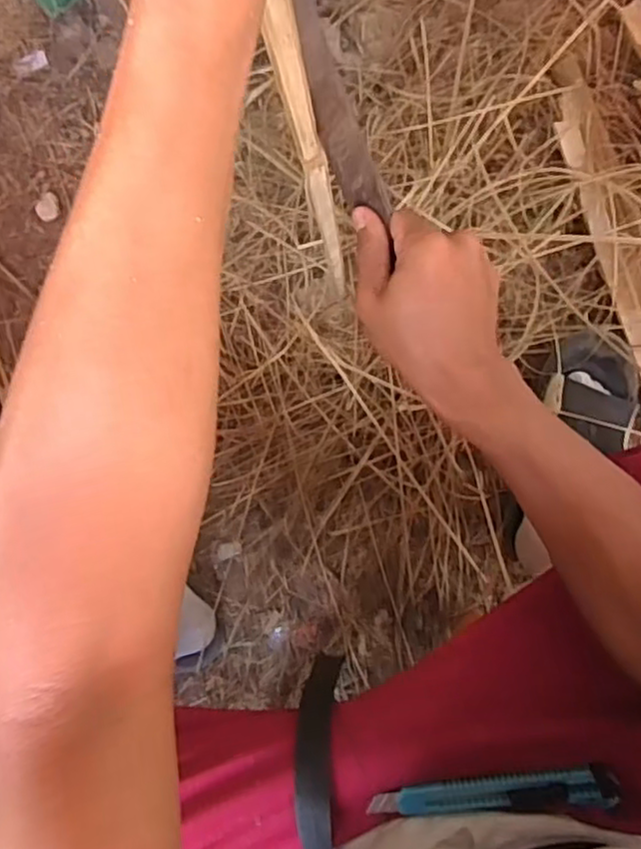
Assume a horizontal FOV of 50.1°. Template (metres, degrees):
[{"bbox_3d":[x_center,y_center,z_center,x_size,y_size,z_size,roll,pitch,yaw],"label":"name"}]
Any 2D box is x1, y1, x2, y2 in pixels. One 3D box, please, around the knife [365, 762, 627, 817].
[{"bbox_3d":[0.113,0.242,0.451,0.158,0.019,0.028,-6,82,6],"label":"knife"}]

